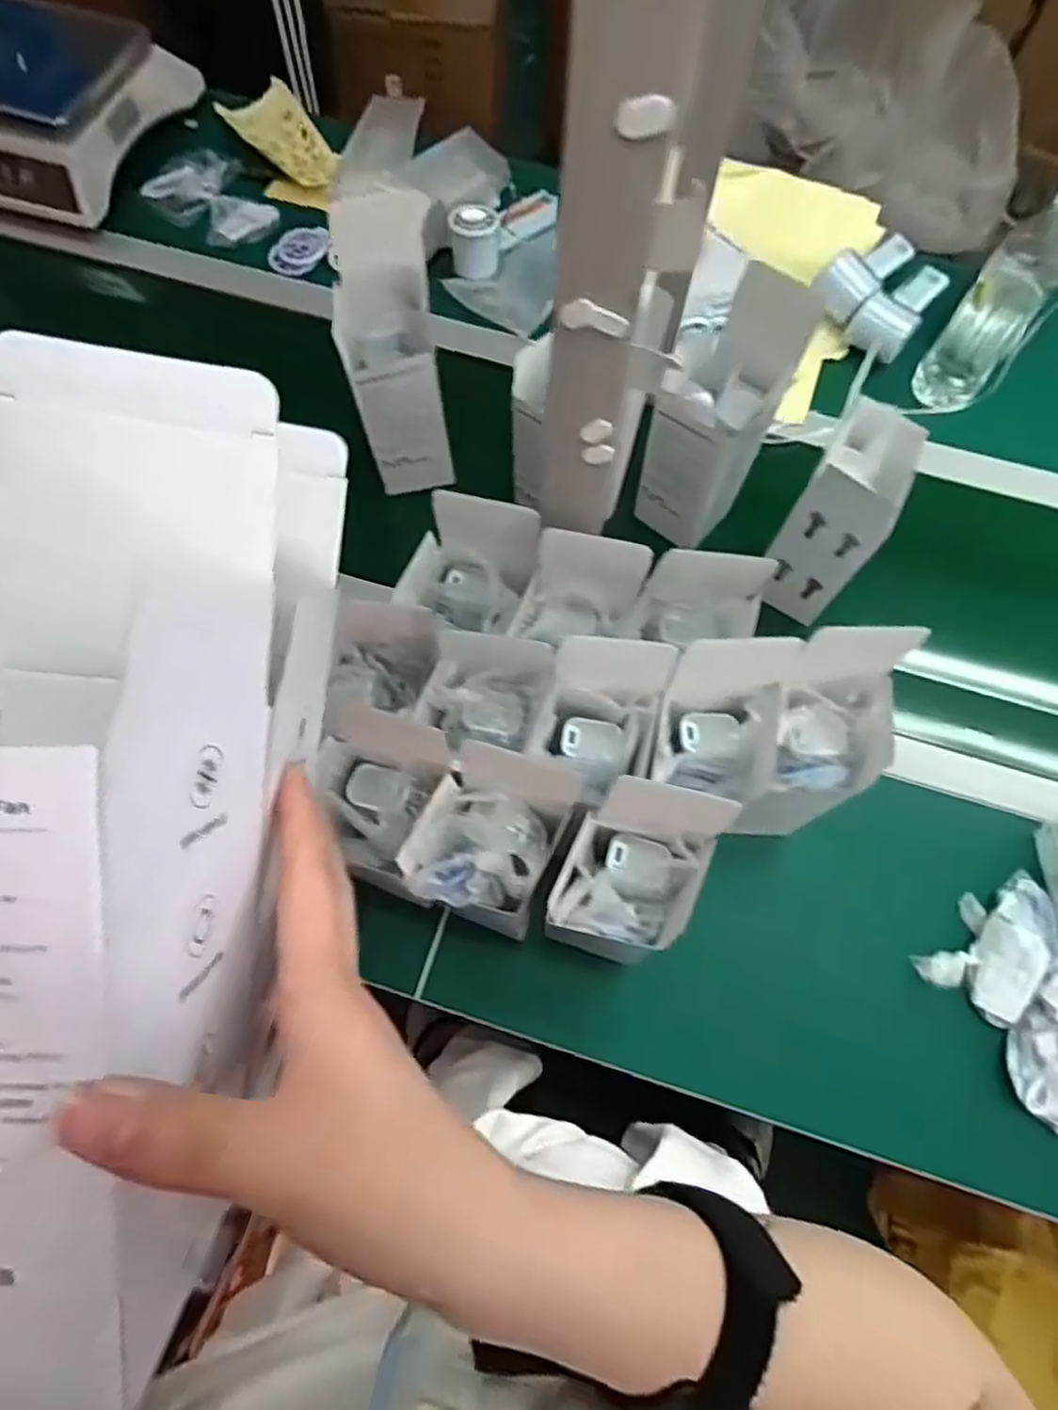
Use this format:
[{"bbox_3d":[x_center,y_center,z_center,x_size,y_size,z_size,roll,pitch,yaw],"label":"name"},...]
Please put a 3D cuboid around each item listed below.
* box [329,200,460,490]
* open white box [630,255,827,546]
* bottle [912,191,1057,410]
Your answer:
[{"bbox_3d":[-0.112,-0.291,0.621,0.089,0.245,0.056,-3,46,-2],"label":"box"},{"bbox_3d":[0.166,-0.246,0.618,0.080,0.218,0.090,43,75,13],"label":"open white box"},{"bbox_3d":[0.461,-0.388,0.693,0.067,0.222,0.059,37,74,12],"label":"bottle"}]

